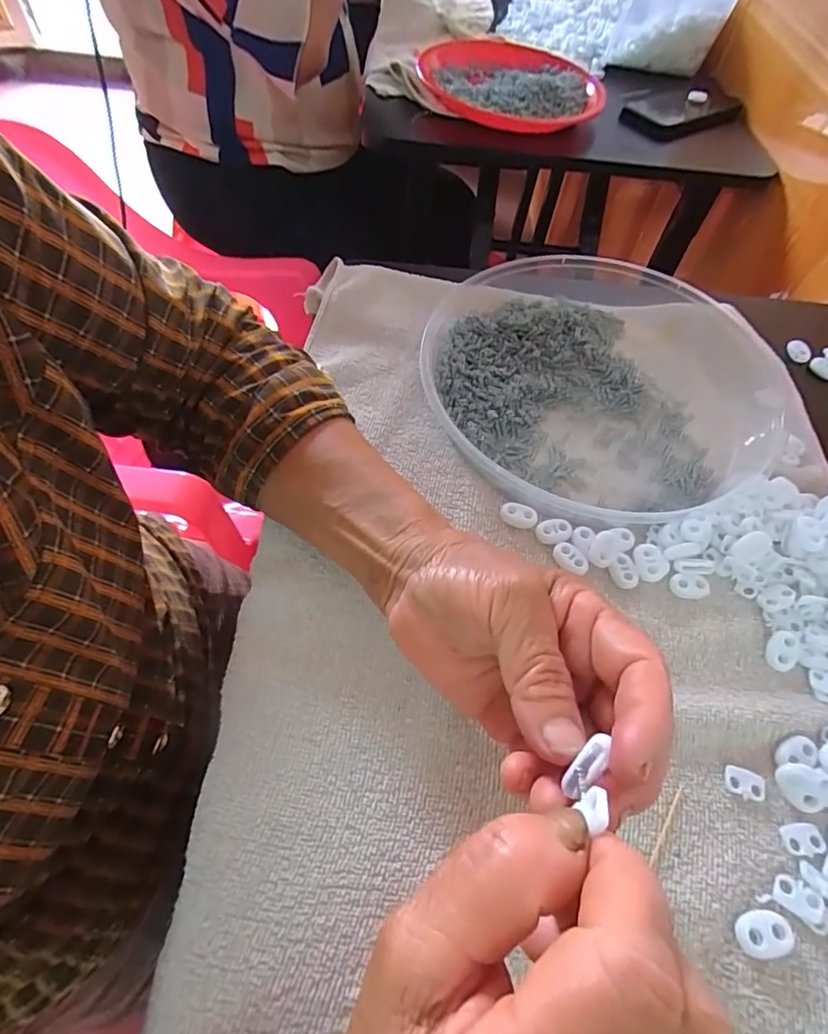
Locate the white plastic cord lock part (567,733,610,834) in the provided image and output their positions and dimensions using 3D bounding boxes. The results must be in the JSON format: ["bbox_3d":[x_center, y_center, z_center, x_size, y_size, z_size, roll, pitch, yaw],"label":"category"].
[{"bbox_3d":[0.052,0.074,0.155,0.006,0.004,0.020,33,80,18],"label":"white plastic cord lock part"}]

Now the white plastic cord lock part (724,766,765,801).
[{"bbox_3d":[0.158,0.126,0.246,0.018,0.004,0.012,15,58,8],"label":"white plastic cord lock part"}]

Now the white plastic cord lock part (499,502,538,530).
[{"bbox_3d":[0.064,-0.002,0.314,0.022,0.004,0.015,16,58,8],"label":"white plastic cord lock part"}]

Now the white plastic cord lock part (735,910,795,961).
[{"bbox_3d":[0.145,0.172,0.214,0.022,0.004,0.015,-14,59,-10],"label":"white plastic cord lock part"}]

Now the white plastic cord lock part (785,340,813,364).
[{"bbox_3d":[0.318,-0.137,0.429,0.008,0.013,0.020,-22,60,-15],"label":"white plastic cord lock part"}]

